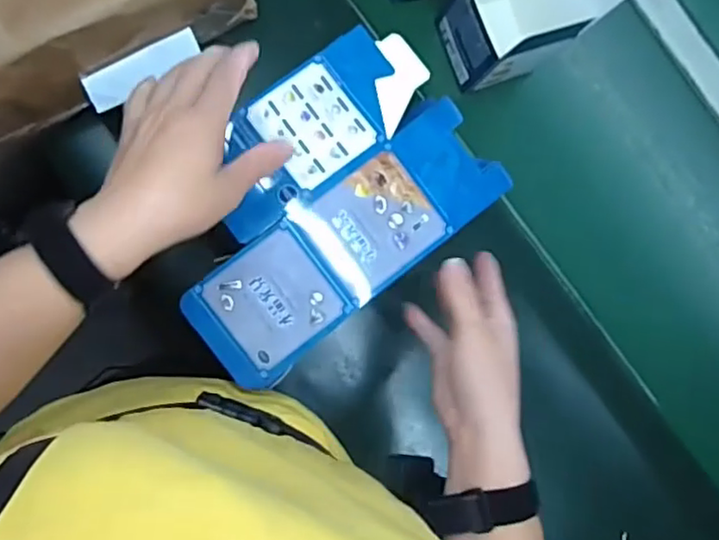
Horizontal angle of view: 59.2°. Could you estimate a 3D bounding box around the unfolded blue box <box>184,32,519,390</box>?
[{"bbox_3d":[-0.029,-0.049,0.439,0.236,0.014,0.155,-39,93,-8],"label":"unfolded blue box"}]

